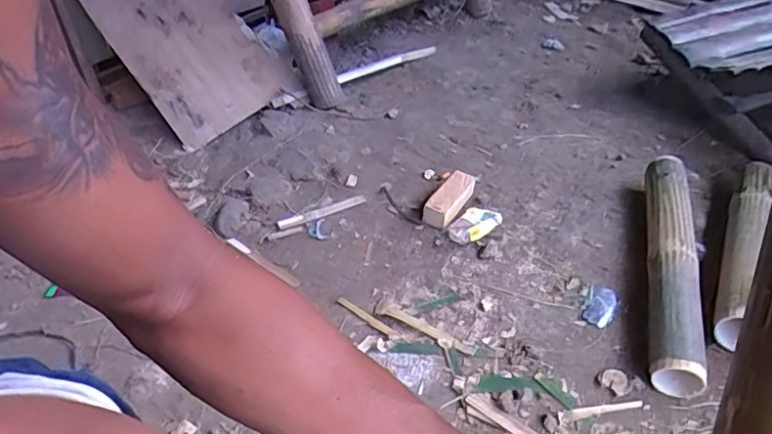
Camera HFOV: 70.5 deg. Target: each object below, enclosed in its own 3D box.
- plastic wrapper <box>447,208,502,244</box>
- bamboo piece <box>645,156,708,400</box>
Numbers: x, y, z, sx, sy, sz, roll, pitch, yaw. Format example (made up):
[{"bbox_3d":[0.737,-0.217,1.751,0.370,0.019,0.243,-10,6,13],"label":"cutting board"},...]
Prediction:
[{"bbox_3d":[0.160,0.015,0.990,0.068,0.028,0.106,16,41,27],"label":"plastic wrapper"},{"bbox_3d":[0.454,0.059,0.862,0.078,0.067,0.497,8,38,19],"label":"bamboo piece"}]

